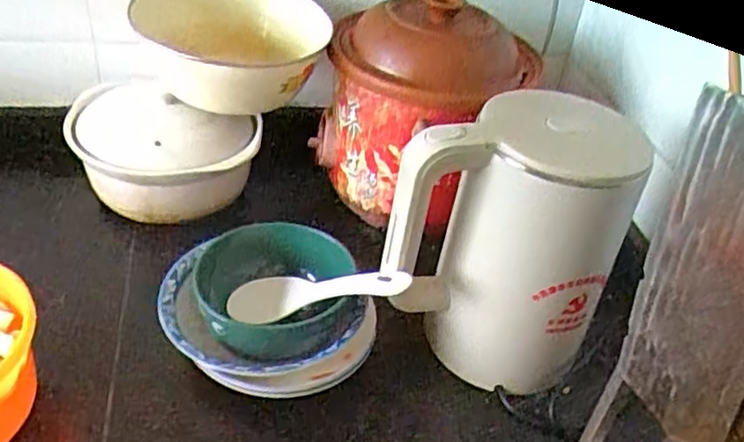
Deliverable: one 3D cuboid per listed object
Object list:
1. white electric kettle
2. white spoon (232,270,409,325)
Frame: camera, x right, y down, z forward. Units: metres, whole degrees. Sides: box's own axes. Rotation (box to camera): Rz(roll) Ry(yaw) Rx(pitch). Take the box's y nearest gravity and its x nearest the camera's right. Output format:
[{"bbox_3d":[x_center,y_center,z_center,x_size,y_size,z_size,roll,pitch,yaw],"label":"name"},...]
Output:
[{"bbox_3d":[0.115,0.016,0.582,0.179,0.238,0.139,21,41,17],"label":"white electric kettle"},{"bbox_3d":[-0.049,0.061,0.577,0.172,0.019,0.054,-11,31,27],"label":"white spoon"}]

